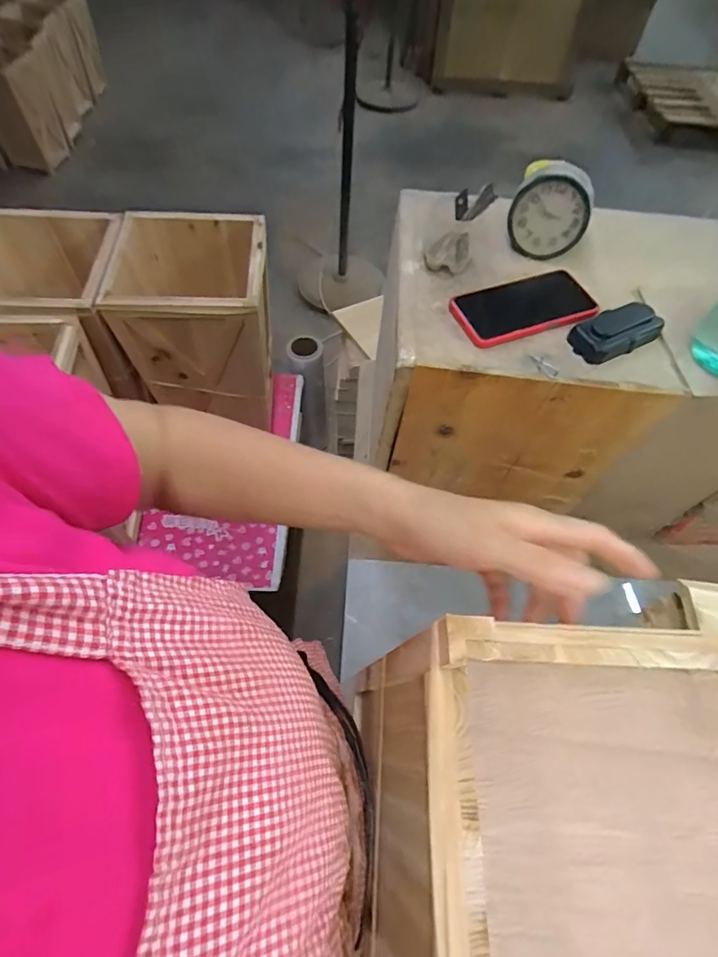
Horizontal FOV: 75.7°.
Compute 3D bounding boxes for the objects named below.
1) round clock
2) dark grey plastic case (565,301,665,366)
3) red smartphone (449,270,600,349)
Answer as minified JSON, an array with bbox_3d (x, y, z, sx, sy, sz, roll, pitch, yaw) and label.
[{"bbox_3d":[0.234,-0.330,0.571,0.094,0.093,0.061,15,60,6],"label":"round clock"},{"bbox_3d":[0.286,-0.164,0.517,0.102,0.025,0.050,-23,63,-16],"label":"dark grey plastic case"},{"bbox_3d":[0.183,-0.197,0.529,0.154,0.014,0.085,-16,62,-12],"label":"red smartphone"}]

